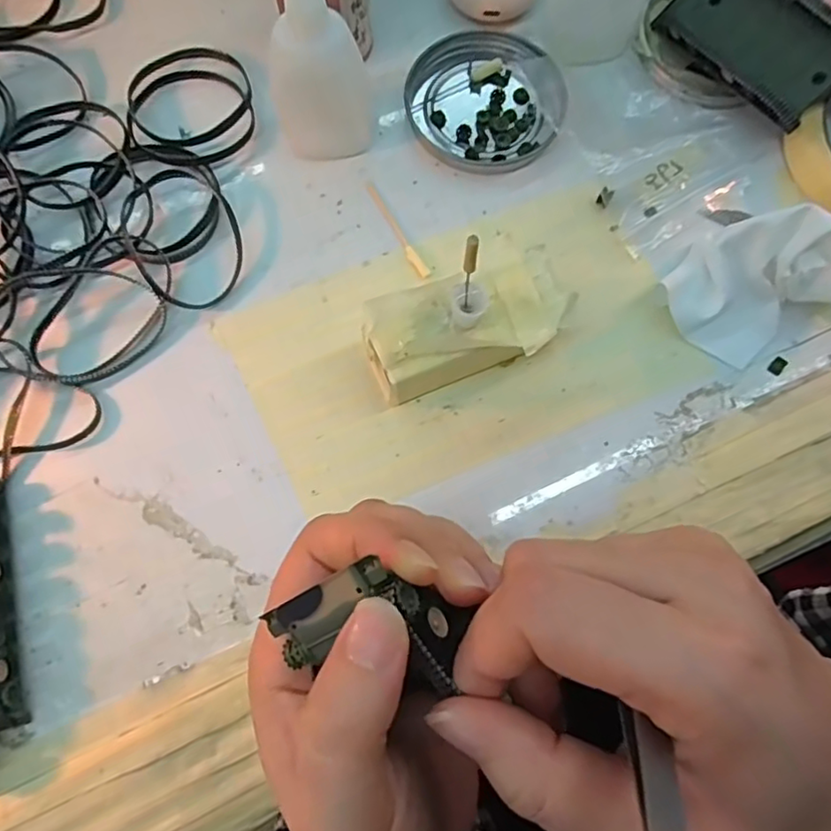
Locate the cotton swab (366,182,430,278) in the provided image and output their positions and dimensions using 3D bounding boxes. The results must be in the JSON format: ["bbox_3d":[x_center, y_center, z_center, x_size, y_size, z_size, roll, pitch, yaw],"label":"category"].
[{"bbox_3d":[-0.010,-0.090,0.290,0.006,0.004,0.059,-29,77,-8],"label":"cotton swab"}]

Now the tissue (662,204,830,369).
[{"bbox_3d":[0.154,-0.062,0.267,0.077,0.034,0.055,-29,77,-8],"label":"tissue"}]

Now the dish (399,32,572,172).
[{"bbox_3d":[0.037,-0.158,0.306,0.075,0.011,0.077,0,75,-1],"label":"dish"}]

